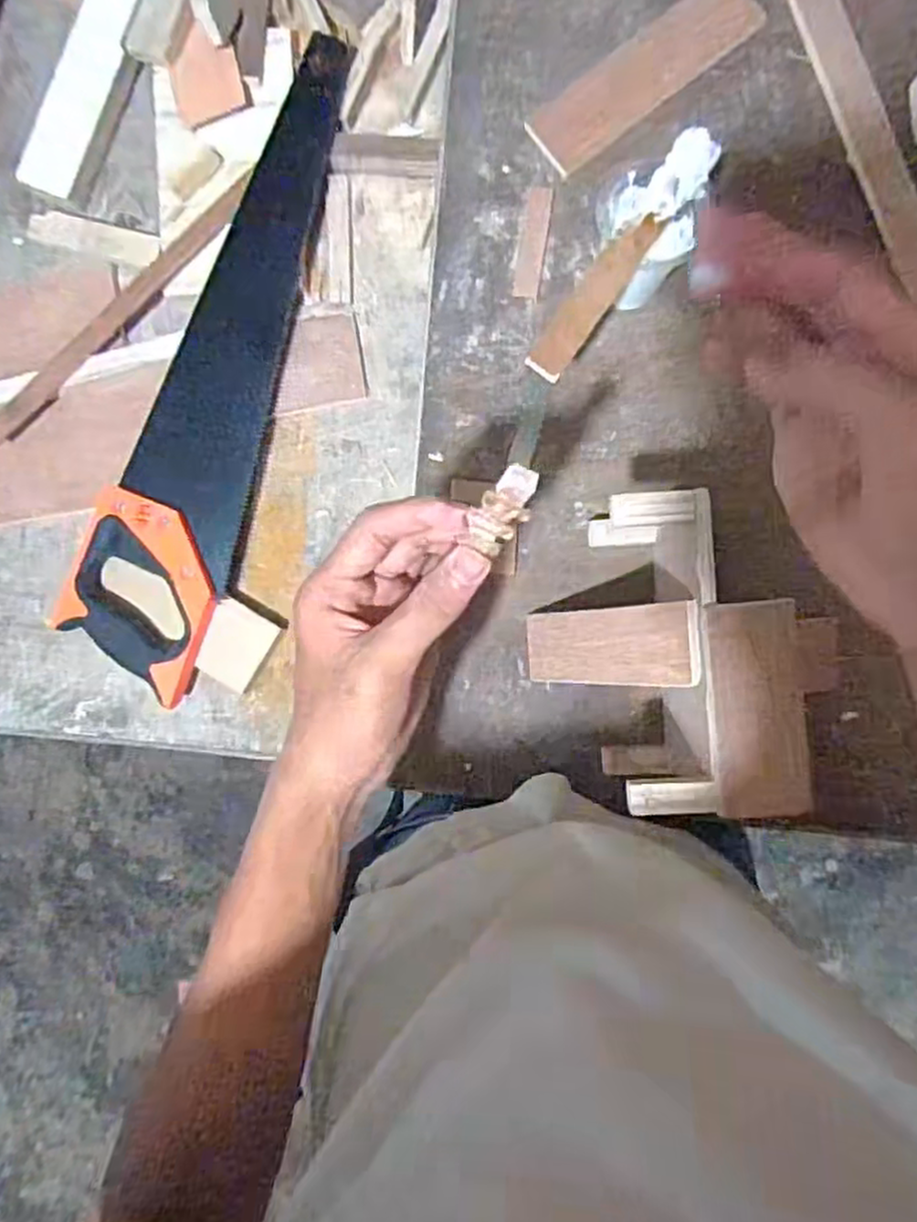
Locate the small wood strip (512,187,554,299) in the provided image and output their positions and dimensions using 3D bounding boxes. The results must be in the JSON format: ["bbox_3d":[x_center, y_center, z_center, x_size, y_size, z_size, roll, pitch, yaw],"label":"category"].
[{"bbox_3d":[0.055,-0.272,0.537,0.019,0.004,0.081,8,89,3],"label":"small wood strip"}]

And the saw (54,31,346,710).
[{"bbox_3d":[-0.194,-0.199,0.574,0.105,0.028,0.513,15,89,5],"label":"saw"}]

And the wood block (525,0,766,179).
[{"bbox_3d":[0.139,-0.400,0.543,0.188,0.007,0.052,-38,88,1],"label":"wood block"}]

